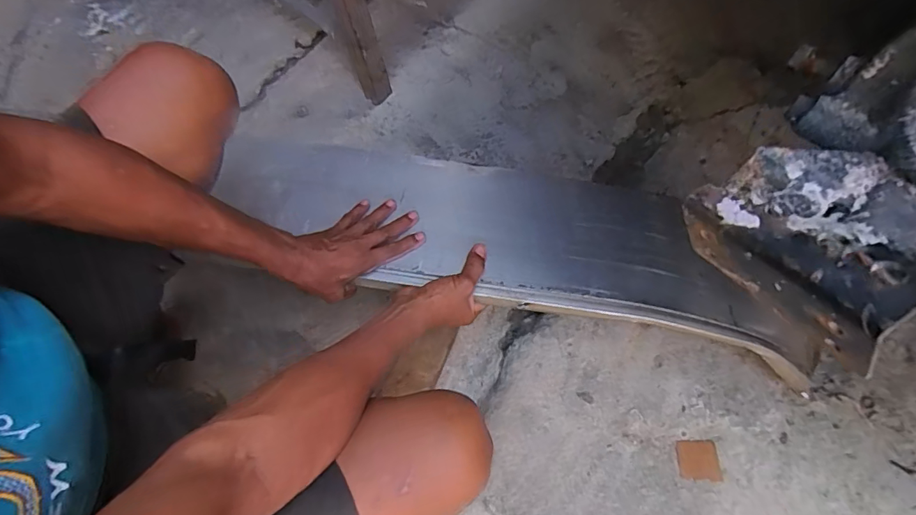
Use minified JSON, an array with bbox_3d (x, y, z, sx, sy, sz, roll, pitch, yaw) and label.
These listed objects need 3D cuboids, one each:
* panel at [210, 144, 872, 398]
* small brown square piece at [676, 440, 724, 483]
[{"bbox_3d":[0.106,-0.021,0.660,0.873,0.130,0.232,14,71,4],"label":"panel"},{"bbox_3d":[0.336,0.284,0.648,0.053,0.007,0.052,-3,70,-1],"label":"small brown square piece"}]

